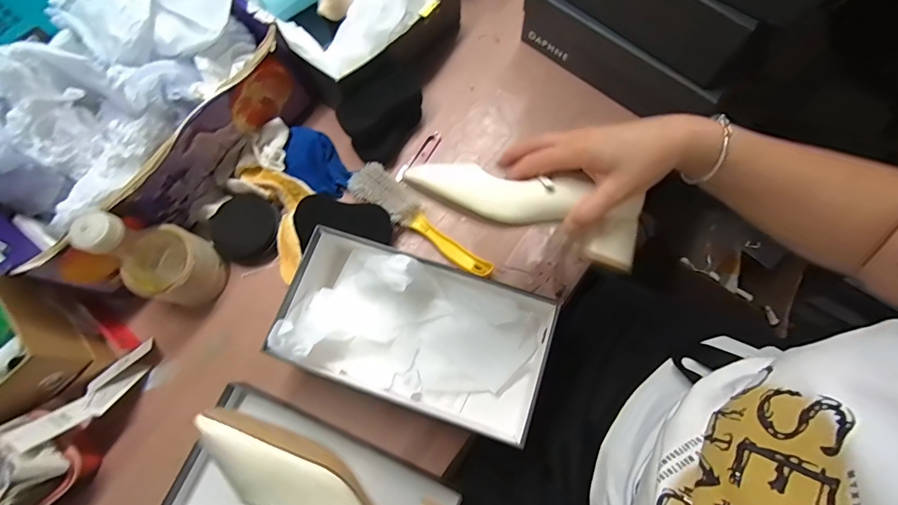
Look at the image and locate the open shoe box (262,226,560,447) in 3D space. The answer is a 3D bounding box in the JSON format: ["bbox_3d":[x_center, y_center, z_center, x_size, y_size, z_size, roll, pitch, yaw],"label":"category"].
[{"bbox_3d":[-0.042,0.093,0.483,0.300,0.103,0.159,19,75,8],"label":"open shoe box"}]

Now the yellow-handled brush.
[{"bbox_3d":[-0.039,-0.042,0.559,0.230,0.030,0.052,38,78,12],"label":"yellow-handled brush"}]

